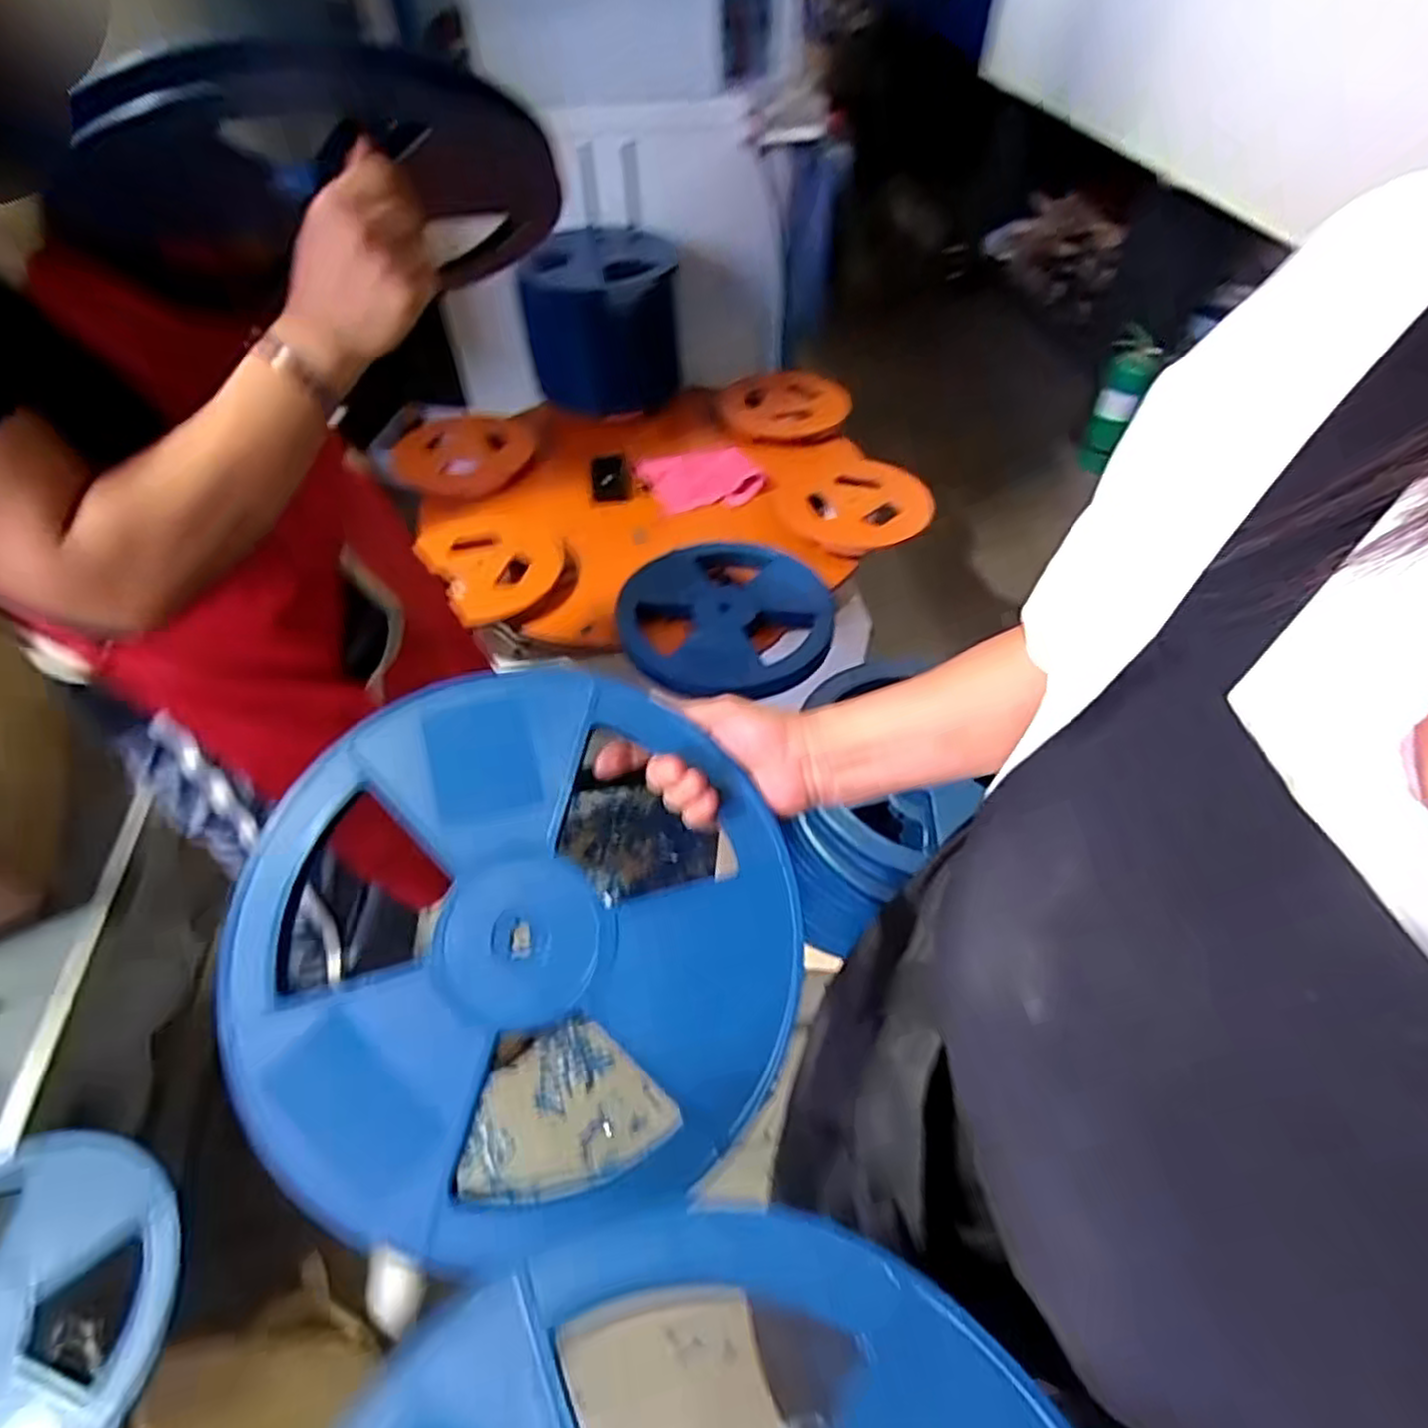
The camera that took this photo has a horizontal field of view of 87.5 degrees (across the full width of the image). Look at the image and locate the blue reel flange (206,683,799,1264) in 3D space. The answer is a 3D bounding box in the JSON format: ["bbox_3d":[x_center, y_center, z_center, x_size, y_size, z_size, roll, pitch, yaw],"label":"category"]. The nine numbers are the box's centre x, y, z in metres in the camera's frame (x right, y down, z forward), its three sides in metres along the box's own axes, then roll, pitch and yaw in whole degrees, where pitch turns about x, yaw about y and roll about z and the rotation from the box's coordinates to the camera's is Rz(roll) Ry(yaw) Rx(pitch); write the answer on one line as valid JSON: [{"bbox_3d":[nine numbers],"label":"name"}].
[{"bbox_3d":[-0.111,0.129,0.439,0.311,0.029,0.307,2,72,-5],"label":"blue reel flange"}]

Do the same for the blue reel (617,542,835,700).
[{"bbox_3d":[0.013,-0.150,1.132,0.318,0.049,0.311,-4,51,-2],"label":"blue reel"}]

